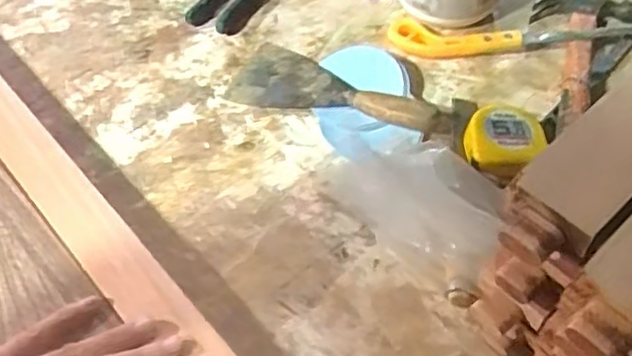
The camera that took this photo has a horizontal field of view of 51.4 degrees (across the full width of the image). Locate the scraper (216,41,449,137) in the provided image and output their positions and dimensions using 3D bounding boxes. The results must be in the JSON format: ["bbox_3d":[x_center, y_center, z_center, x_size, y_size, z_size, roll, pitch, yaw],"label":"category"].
[{"bbox_3d":[0.024,-0.084,0.622,0.211,0.031,0.081,19,56,14],"label":"scraper"}]

